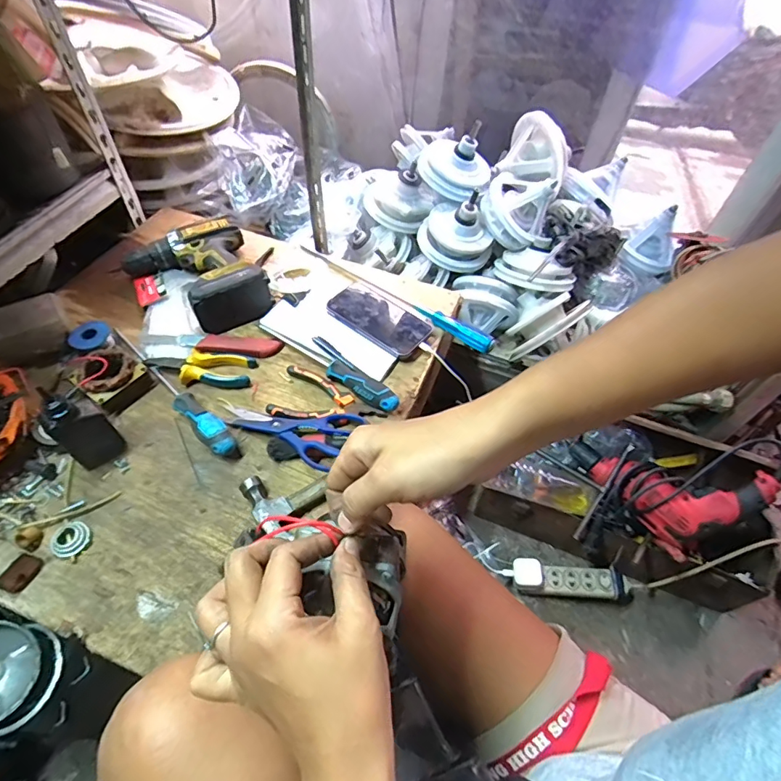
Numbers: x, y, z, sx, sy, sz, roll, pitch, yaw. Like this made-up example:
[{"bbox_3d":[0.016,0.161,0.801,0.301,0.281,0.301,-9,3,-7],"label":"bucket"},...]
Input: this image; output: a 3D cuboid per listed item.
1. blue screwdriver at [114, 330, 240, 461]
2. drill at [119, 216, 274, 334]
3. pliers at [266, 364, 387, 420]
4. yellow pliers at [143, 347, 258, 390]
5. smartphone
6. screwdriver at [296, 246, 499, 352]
[{"bbox_3d":[-0.300,-0.010,0.647,0.035,0.033,0.291,-38,64,-26],"label":"blue screwdriver"},{"bbox_3d":[-0.293,-0.181,0.740,0.171,0.077,0.211,-28,60,-22],"label":"drill"},{"bbox_3d":[-0.090,0.022,0.642,0.152,0.017,0.083,22,55,13],"label":"pliers"},{"bbox_3d":[-0.271,-0.034,0.677,0.148,0.020,0.056,6,53,1],"label":"yellow pliers"},{"bbox_3d":[-0.016,-0.116,0.742,0.159,0.017,0.089,33,58,19],"label":"smartphone"},{"bbox_3d":[0.000,-0.162,0.777,0.384,0.027,0.021,33,58,20],"label":"screwdriver"}]

